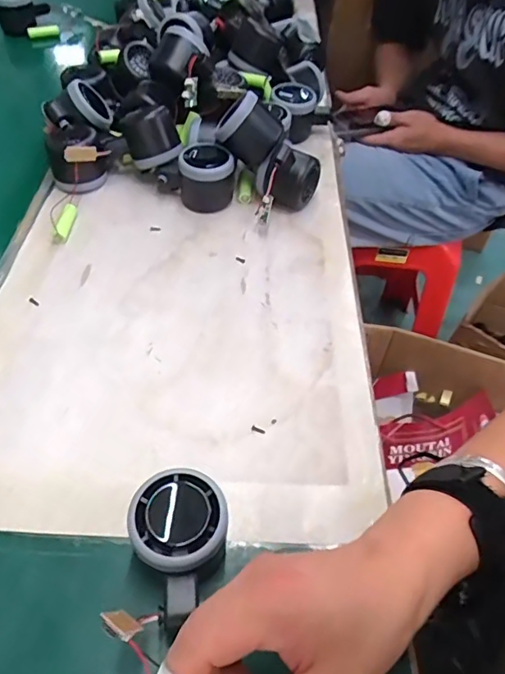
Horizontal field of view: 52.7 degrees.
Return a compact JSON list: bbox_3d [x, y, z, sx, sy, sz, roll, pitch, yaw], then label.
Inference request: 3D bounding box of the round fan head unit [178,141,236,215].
[{"bbox_3d":[-0.048,-0.173,0.556,0.062,0.059,0.059,2,49,-2],"label":"round fan head unit"}]

